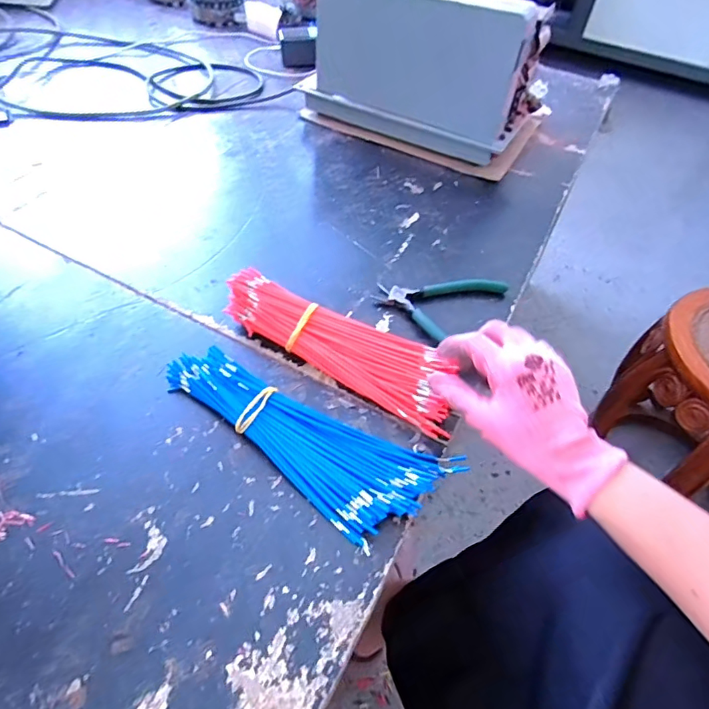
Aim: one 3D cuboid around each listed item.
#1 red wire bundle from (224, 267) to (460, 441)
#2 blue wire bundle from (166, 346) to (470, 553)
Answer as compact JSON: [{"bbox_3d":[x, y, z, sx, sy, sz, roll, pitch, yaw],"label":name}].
[{"bbox_3d":[-0.015,-0.013,0.484,0.245,0.029,0.067,29,54,12],"label":"red wire bundle"},{"bbox_3d":[-0.048,0.064,0.438,0.256,0.021,0.098,30,54,18],"label":"blue wire bundle"}]

